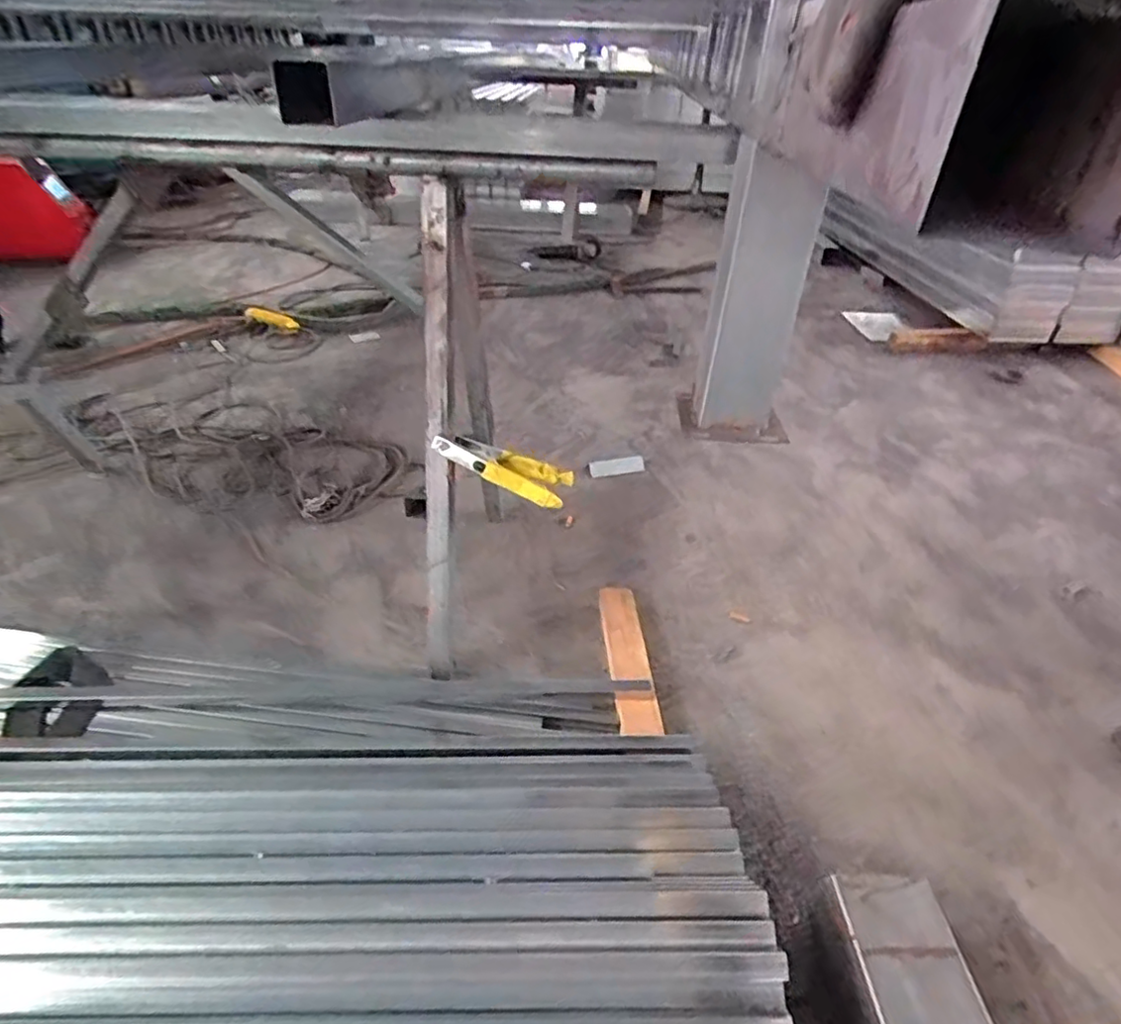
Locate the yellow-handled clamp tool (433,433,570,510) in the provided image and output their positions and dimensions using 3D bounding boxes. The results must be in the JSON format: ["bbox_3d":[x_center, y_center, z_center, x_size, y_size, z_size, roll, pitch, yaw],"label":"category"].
[{"bbox_3d":[-0.078,-0.063,0.865,0.189,0.040,0.058,22,34,-1],"label":"yellow-handled clamp tool"}]

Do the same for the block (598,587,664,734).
[{"bbox_3d":[0.104,0.218,1.014,0.062,0.029,0.305,0,36,-3],"label":"block"}]

